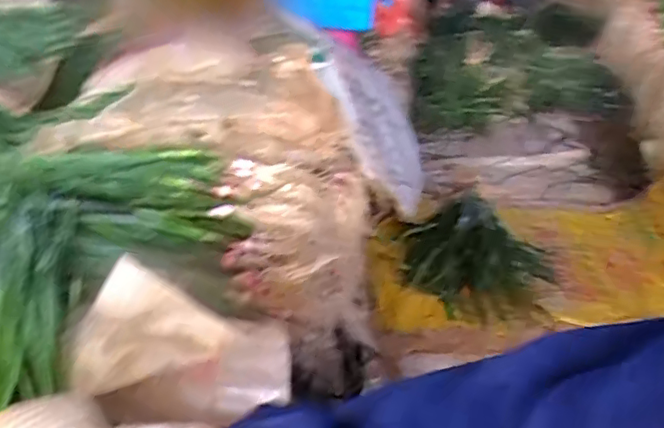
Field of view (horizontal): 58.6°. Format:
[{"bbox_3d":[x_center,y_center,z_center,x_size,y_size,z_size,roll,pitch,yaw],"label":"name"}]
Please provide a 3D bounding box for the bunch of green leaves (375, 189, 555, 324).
[{"bbox_3d":[0.322,0.083,1.320,0.434,0.096,0.322,-25,40,-35],"label":"bunch of green leaves"}]

